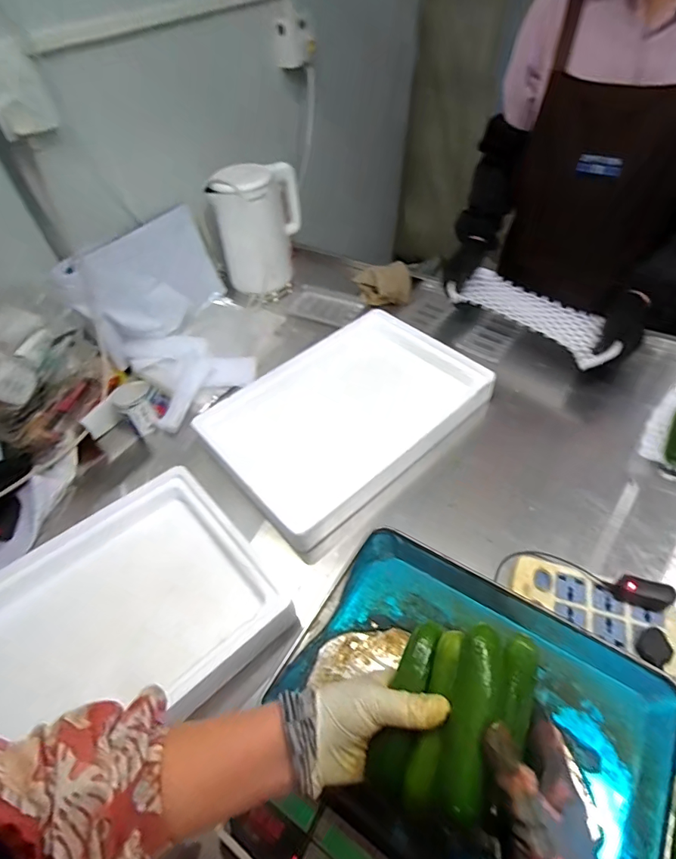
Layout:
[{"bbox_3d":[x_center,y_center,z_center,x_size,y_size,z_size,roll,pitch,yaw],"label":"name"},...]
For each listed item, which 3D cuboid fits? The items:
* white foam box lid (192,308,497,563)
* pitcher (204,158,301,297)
[{"bbox_3d":[0.019,-0.025,0.780,0.451,0.084,0.304,-35,55,-22],"label":"white foam box lid"},{"bbox_3d":[-0.185,-0.452,1.005,0.132,0.248,0.203,13,52,16],"label":"pitcher"}]

